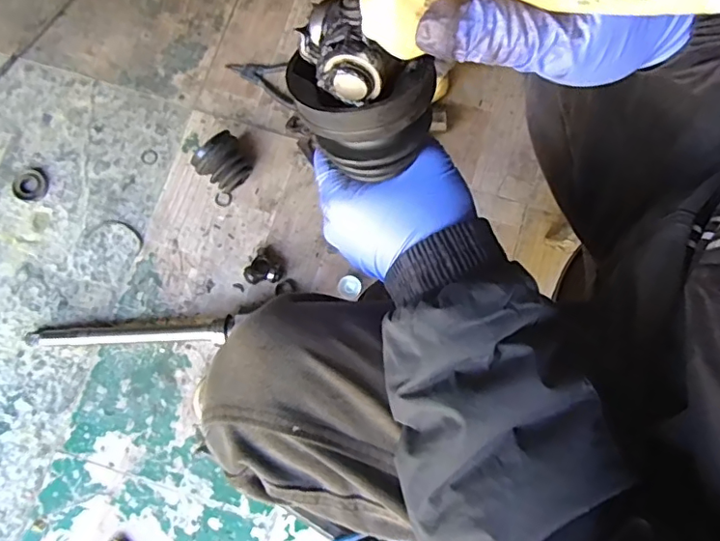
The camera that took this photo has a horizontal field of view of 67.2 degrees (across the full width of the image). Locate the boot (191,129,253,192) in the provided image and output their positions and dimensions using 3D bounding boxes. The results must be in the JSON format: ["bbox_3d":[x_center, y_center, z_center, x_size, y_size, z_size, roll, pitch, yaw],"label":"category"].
[{"bbox_3d":[-0.224,-0.173,0.897,0.082,0.076,0.076,-37,81,-7],"label":"boot"}]

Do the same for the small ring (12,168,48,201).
[{"bbox_3d":[-0.570,-0.148,0.934,0.058,0.007,0.057,0,78,0],"label":"small ring"}]

